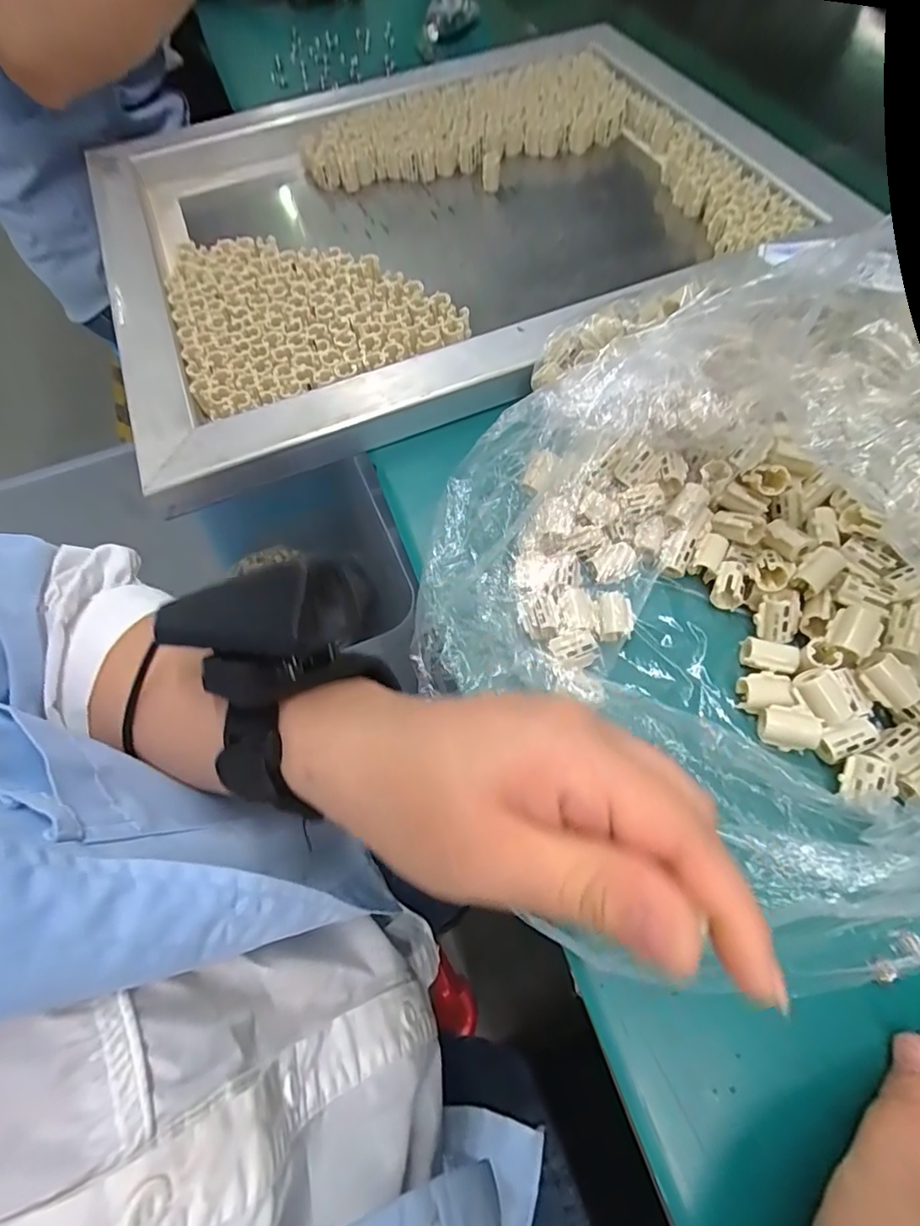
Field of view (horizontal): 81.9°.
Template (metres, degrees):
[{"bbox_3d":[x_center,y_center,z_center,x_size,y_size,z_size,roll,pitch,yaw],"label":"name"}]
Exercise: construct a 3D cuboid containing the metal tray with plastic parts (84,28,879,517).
[{"bbox_3d":[-0.014,-0.312,0.418,0.496,0.056,0.397,-21,64,-9],"label":"metal tray with plastic parts"}]

